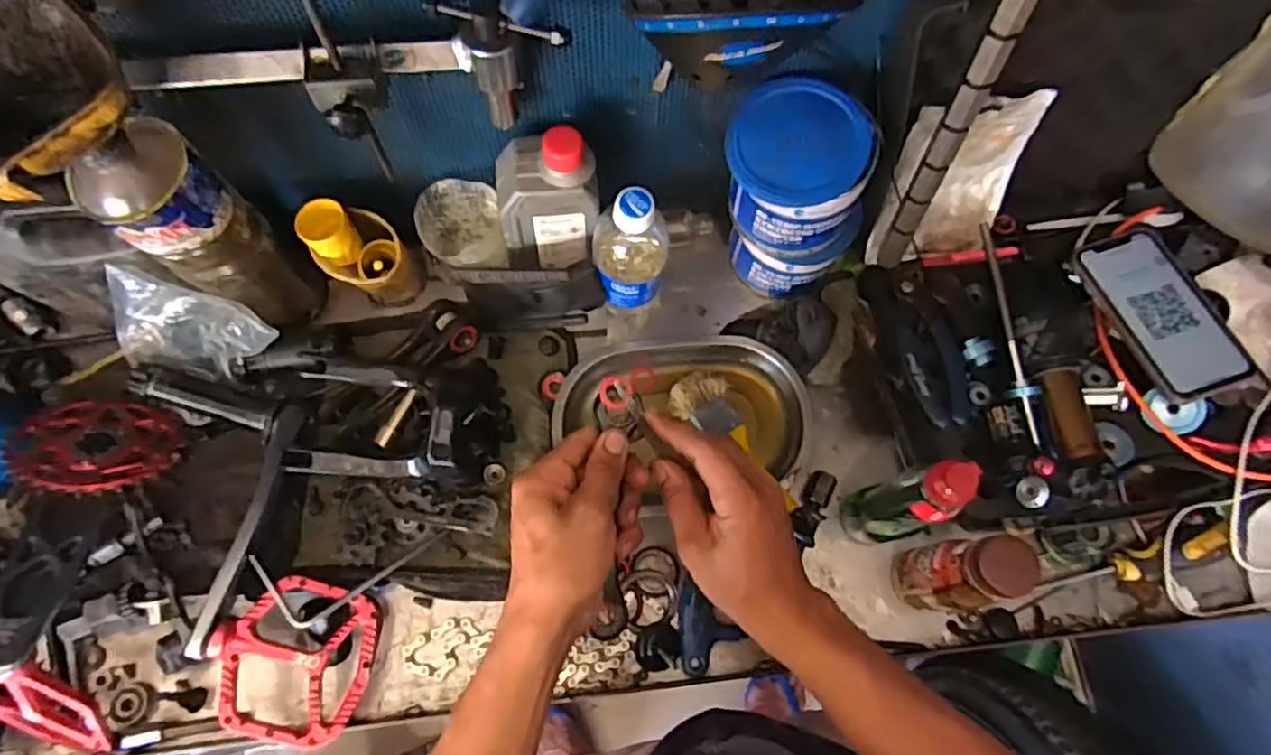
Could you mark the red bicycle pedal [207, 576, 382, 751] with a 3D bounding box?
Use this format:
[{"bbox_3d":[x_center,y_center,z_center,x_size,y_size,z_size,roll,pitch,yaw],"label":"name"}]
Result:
[{"bbox_3d":[-0.258,0.211,0.522,0.112,0.016,0.111,21,70,-10],"label":"red bicycle pedal"}]

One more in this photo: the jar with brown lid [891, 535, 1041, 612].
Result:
[{"bbox_3d":[0.236,0.146,0.510,0.040,0.148,0.046,4,71,0],"label":"jar with brown lid"}]

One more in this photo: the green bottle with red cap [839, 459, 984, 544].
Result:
[{"bbox_3d":[0.201,0.094,0.520,0.044,0.151,0.043,-17,72,-7],"label":"green bottle with red cap"}]

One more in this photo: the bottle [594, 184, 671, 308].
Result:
[{"bbox_3d":[-0.004,-0.107,0.578,0.060,0.148,0.065,-11,72,-5],"label":"bottle"}]

